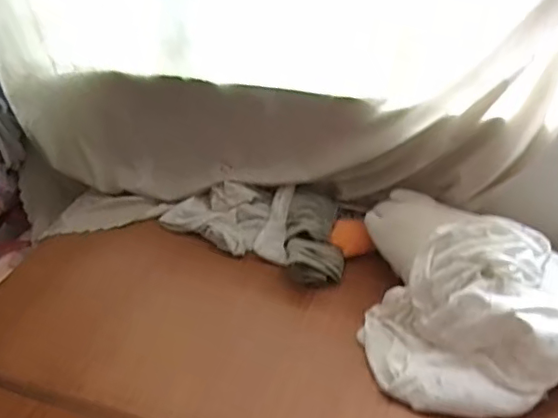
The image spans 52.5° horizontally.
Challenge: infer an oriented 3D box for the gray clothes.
[{"bbox_3d":[-0.032,0.029,1.393,0.461,0.099,0.243,22,42,30],"label":"gray clothes"}]

